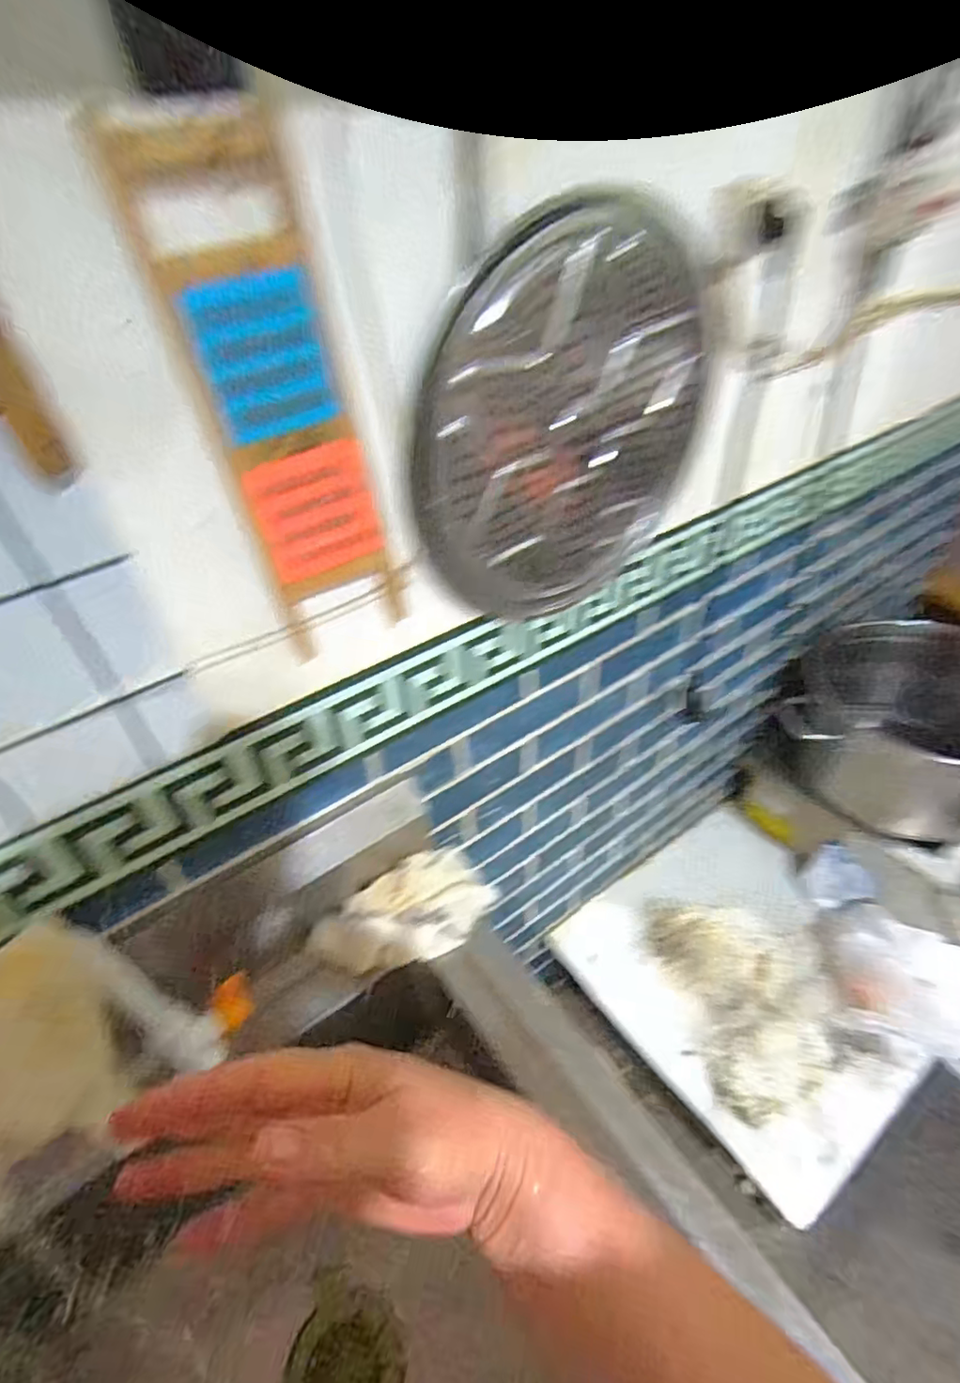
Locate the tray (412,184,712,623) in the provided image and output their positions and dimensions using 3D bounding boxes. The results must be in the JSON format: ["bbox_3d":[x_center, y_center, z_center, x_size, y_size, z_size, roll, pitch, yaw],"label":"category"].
[{"bbox_3d":[0.090,-0.239,0.581,0.345,0.349,0.023,-27,46,-25],"label":"tray"}]

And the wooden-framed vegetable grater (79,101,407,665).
[{"bbox_3d":[-0.131,-0.178,0.429,0.098,0.340,0.025,-26,42,-19],"label":"wooden-framed vegetable grater"}]

